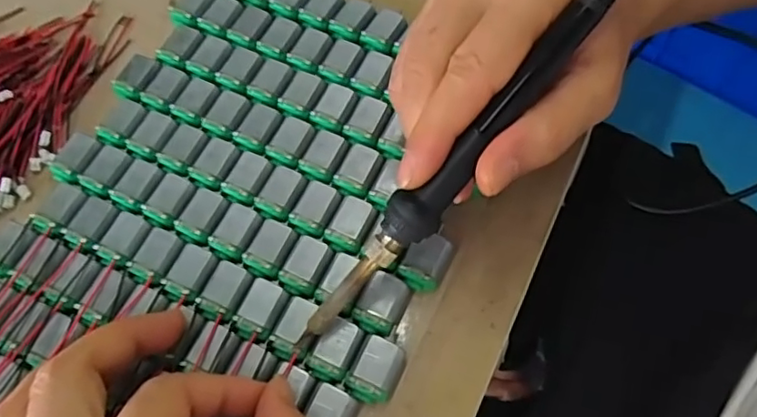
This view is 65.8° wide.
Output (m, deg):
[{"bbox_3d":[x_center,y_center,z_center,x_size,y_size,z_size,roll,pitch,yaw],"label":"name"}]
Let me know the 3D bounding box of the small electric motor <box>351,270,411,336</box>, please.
[{"bbox_3d":[0.002,0.045,0.268,0.020,0.016,0.026,29,71,14],"label":"small electric motor"}]

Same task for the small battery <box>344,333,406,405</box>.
[{"bbox_3d":[-0.001,0.072,0.257,0.020,0.017,0.027,24,70,12],"label":"small battery"}]

